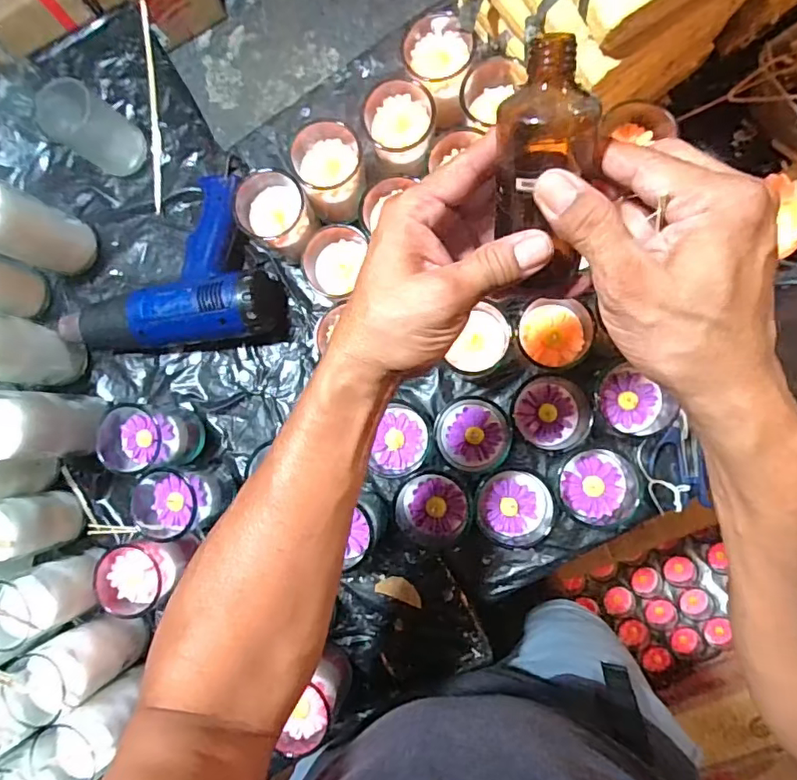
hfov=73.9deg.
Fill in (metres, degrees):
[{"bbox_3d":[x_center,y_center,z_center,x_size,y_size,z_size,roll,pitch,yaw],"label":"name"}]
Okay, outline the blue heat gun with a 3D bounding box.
[{"bbox_3d":[-0.267,-0.148,0.599,0.266,0.074,0.201,-4,86,8],"label":"blue heat gun"}]

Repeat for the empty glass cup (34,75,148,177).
[{"bbox_3d":[-0.357,-0.304,0.620,0.083,0.080,0.068,33,91,9],"label":"empty glass cup"}]

